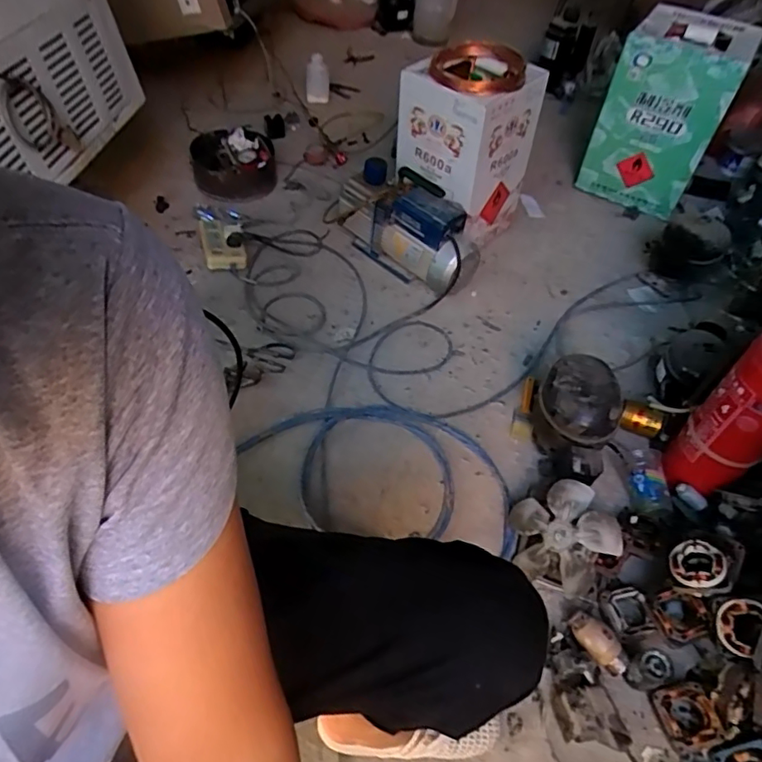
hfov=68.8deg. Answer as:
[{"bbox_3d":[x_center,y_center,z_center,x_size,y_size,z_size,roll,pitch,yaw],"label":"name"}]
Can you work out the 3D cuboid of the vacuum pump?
[{"bbox_3d":[0.062,-0.375,1.389,0.380,0.233,0.122,31,54,20],"label":"vacuum pump"}]

